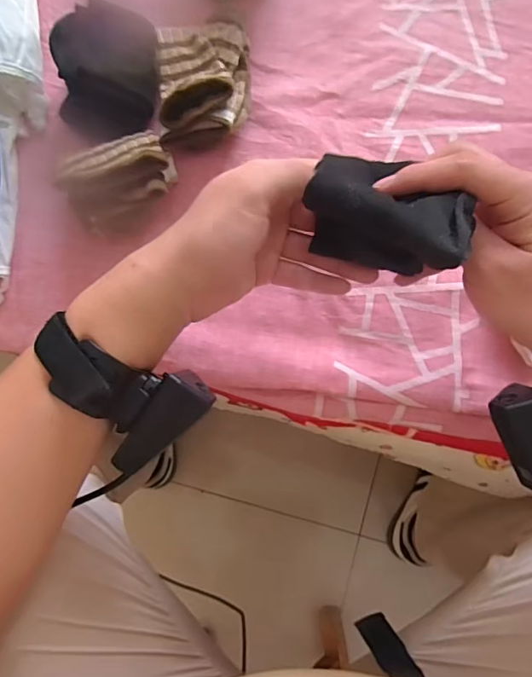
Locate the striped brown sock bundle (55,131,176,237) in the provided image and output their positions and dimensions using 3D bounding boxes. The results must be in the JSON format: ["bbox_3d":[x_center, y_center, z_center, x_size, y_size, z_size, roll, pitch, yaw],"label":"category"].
[{"bbox_3d":[-0.121,-0.124,0.382,0.091,0.060,0.073,-13,83,2],"label":"striped brown sock bundle"}]

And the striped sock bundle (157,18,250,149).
[{"bbox_3d":[-0.052,-0.216,0.397,0.077,0.052,0.116,-3,84,3],"label":"striped sock bundle"}]

